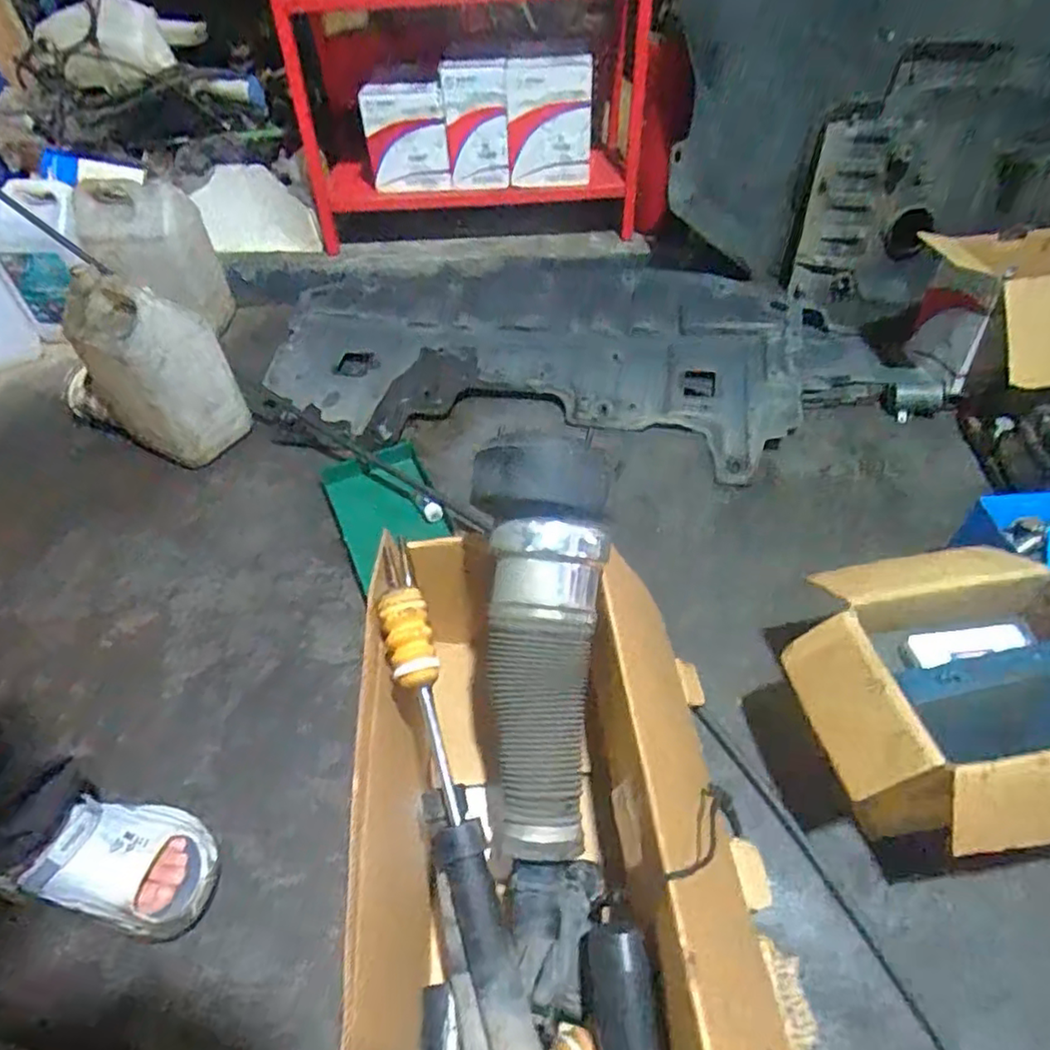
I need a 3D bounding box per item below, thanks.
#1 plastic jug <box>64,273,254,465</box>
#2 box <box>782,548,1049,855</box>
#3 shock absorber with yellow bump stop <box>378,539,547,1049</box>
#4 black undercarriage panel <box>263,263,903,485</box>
[{"bbox_3d":[-0.706,-0.302,1.209,0.261,0.313,0.176,25,53,21],"label":"plastic jug"},{"bbox_3d":[0.497,0.198,0.759,0.374,0.203,0.338,-8,48,-4],"label":"box"},{"bbox_3d":[-0.054,0.366,0.622,0.071,0.079,0.693,-15,71,-12],"label":"shock absorber with yellow bump stop"},{"bbox_3d":[0.118,-0.383,1.379,1.344,0.103,0.574,5,49,5],"label":"black undercarriage panel"}]

